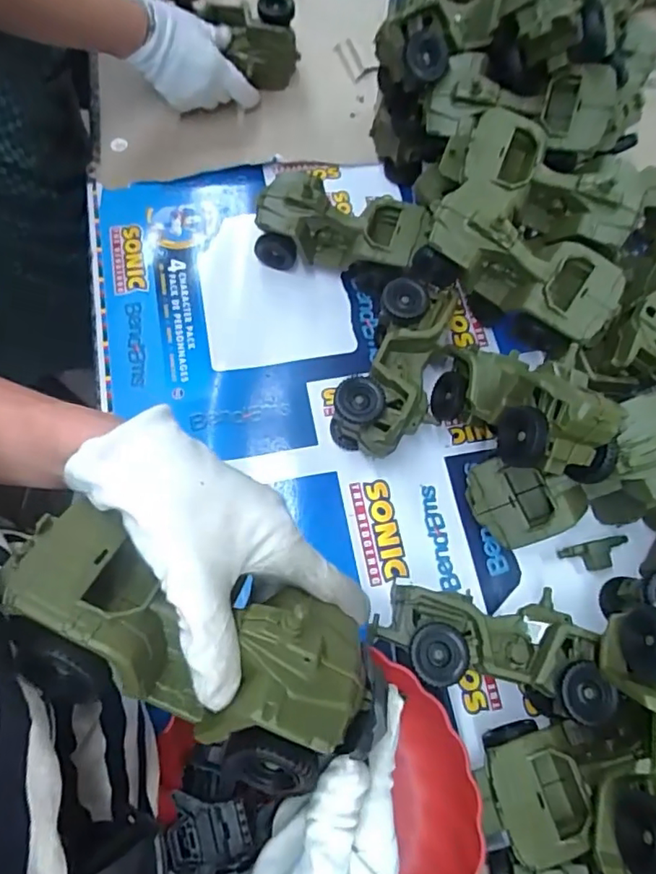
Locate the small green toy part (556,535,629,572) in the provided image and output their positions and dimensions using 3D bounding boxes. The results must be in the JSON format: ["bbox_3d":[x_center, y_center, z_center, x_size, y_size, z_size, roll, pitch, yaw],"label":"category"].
[{"bbox_3d":[0.247,0.109,0.516,0.067,0.009,0.026,-11,71,-6],"label":"small green toy part"}]

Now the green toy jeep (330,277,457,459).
[{"bbox_3d":[0.065,-0.062,0.538,0.074,0.078,0.168,22,71,6],"label":"green toy jeep"}]

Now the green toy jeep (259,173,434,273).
[{"bbox_3d":[0.013,-0.213,0.589,0.172,0.080,0.078,14,70,3],"label":"green toy jeep"}]

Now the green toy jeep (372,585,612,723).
[{"bbox_3d":[0.129,0.163,0.458,0.177,0.080,0.091,17,70,5],"label":"green toy jeep"}]

